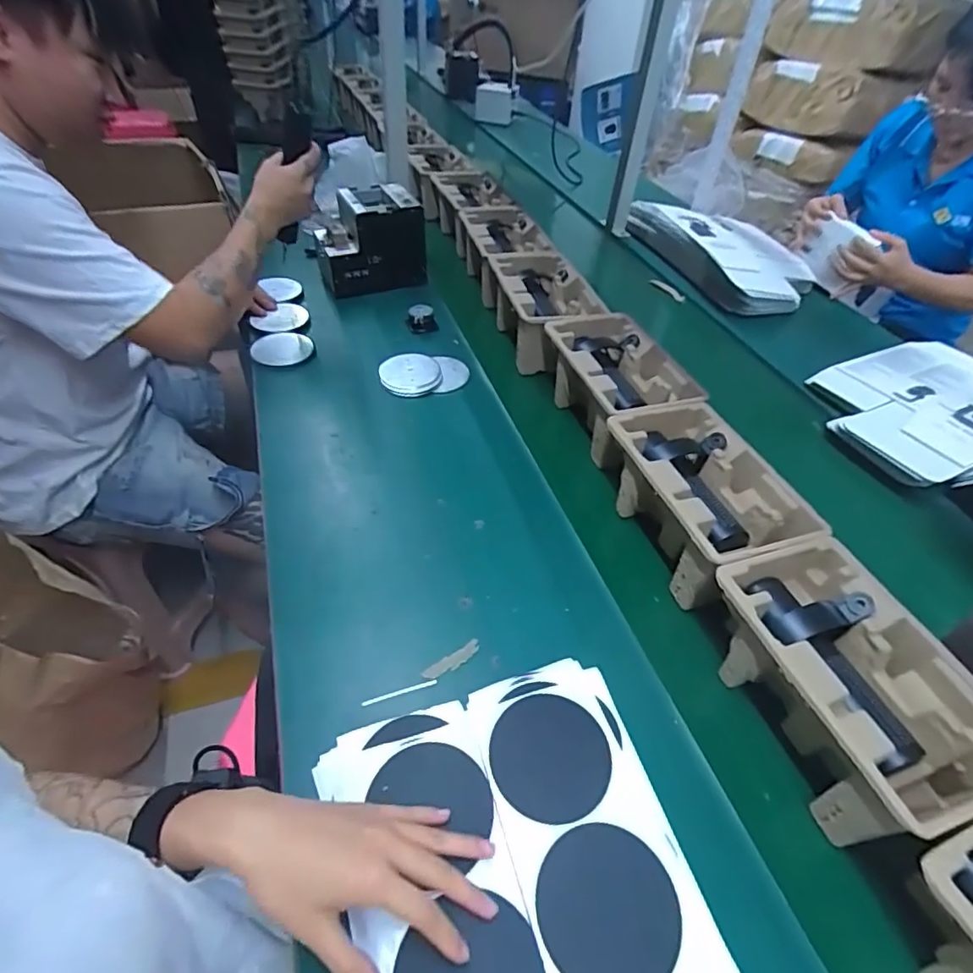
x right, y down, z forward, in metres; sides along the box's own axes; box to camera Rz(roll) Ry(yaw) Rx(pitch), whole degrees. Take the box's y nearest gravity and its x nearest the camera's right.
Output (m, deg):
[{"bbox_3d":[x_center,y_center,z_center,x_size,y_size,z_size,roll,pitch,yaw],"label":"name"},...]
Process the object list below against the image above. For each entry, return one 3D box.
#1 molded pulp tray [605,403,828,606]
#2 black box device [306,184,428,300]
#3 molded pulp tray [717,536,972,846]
[{"bbox_3d":[0.245,0.015,0.629,0.149,0.099,0.230,-10,48,-15],"label":"molded pulp tray"},{"bbox_3d":[-0.229,-0.477,1.023,0.181,0.140,0.171,-18,49,-19],"label":"black box device"},{"bbox_3d":[0.312,0.175,0.481,0.146,0.102,0.228,-12,48,-17],"label":"molded pulp tray"}]

